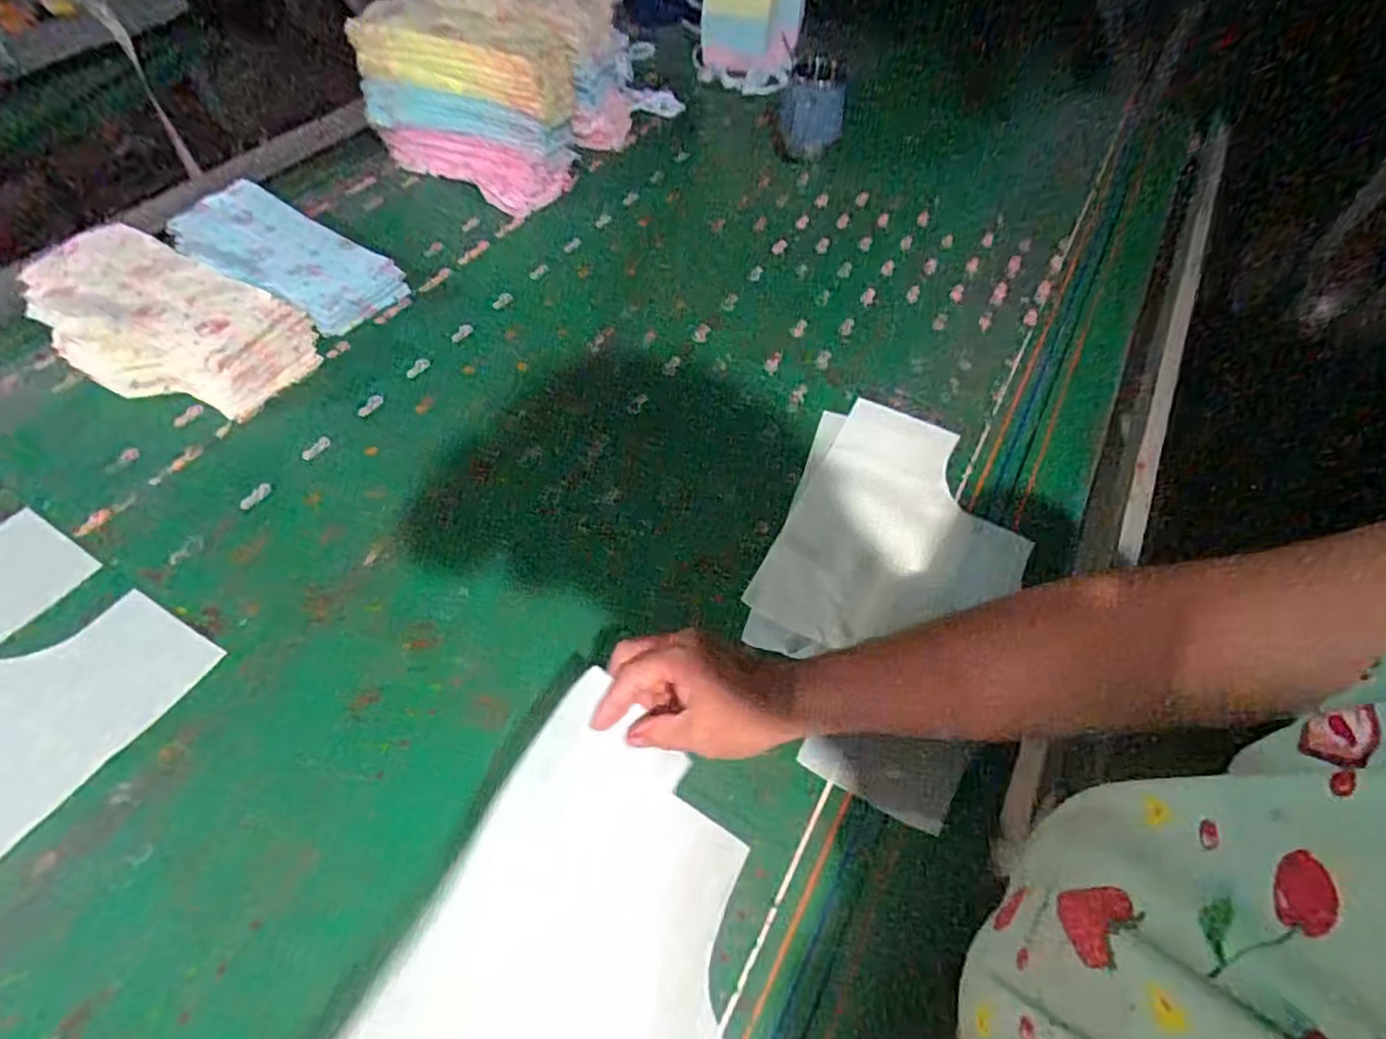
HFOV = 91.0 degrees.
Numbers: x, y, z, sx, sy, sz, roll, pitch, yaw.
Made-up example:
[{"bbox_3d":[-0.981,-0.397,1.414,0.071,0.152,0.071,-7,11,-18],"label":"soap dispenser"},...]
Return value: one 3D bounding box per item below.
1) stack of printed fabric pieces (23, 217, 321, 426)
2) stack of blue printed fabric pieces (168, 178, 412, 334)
[{"bbox_3d":[-0.617,-0.231,0.782,0.332,0.078,0.177,21,56,13],"label":"stack of printed fabric pieces"},{"bbox_3d":[-0.531,-0.335,0.875,0.321,0.056,0.162,29,58,18],"label":"stack of blue printed fabric pieces"}]

